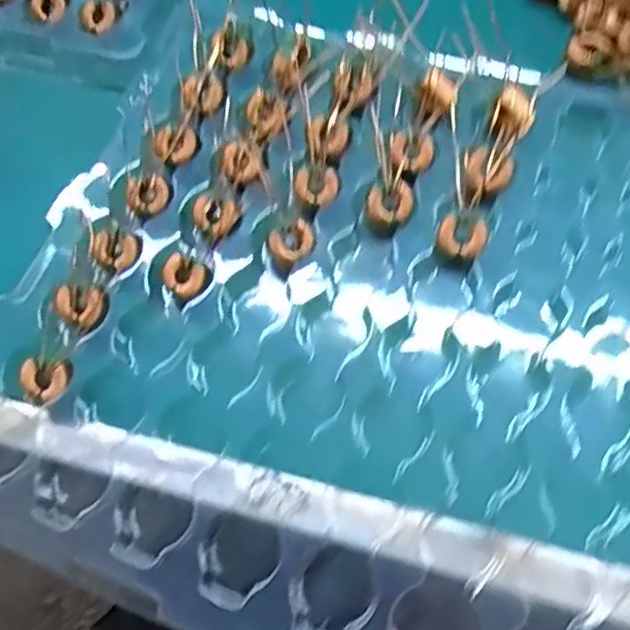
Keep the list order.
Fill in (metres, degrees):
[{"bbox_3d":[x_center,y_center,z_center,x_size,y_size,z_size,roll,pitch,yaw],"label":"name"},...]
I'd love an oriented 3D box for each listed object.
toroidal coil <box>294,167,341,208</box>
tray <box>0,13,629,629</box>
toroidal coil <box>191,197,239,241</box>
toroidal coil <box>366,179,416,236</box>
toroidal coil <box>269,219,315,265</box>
[{"bbox_3d":[0.001,-0.060,0.308,0.021,0.006,0.018,0,68,5],"label":"toroidal coil"},{"bbox_3d":[0.010,-0.003,0.284,0.281,0.033,0.276,21,71,9],"label":"tray"},{"bbox_3d":[-0.048,-0.047,0.303,0.022,0.005,0.018,11,69,9],"label":"toroidal coil"},{"bbox_3d":[0.035,-0.049,0.300,0.021,0.012,0.019,-8,69,-1],"label":"toroidal coil"},{"bbox_3d":[-0.010,-0.033,0.295,0.020,0.009,0.017,-8,67,2],"label":"toroidal coil"}]

